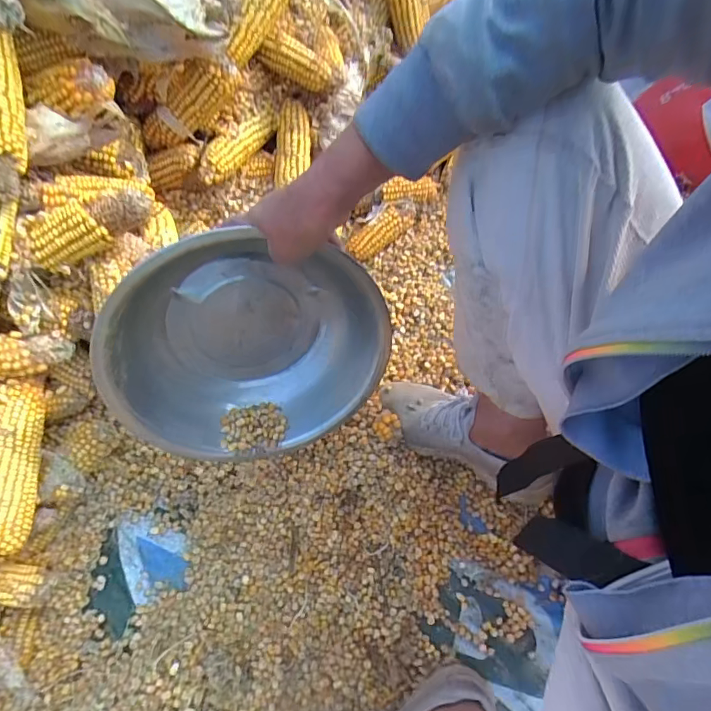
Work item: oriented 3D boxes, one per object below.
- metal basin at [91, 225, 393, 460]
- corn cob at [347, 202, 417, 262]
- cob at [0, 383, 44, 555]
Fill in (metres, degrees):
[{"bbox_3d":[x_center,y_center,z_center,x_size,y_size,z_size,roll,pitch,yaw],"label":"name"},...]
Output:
[{"bbox_3d":[-0.118,-0.012,0.502,0.264,0.268,0.095,-11,35,-16],"label":"metal basin"},{"bbox_3d":[0.044,-0.203,0.765,0.127,0.035,0.038,-36,73,-15],"label":"corn cob"},{"bbox_3d":[-0.361,0.114,0.501,0.042,0.045,0.170,-1,68,-2],"label":"cob"}]

